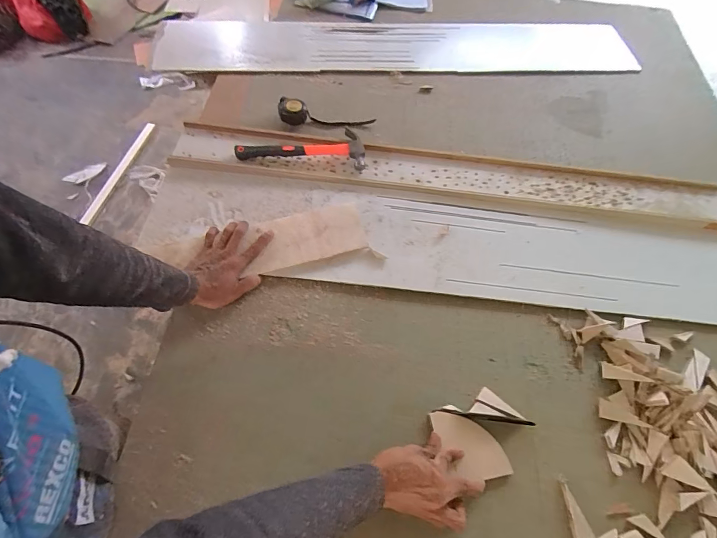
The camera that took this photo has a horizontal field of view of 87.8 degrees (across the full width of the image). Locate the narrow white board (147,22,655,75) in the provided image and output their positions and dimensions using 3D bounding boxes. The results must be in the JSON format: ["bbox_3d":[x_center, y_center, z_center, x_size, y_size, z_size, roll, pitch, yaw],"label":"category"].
[{"bbox_3d":[0.104,-0.618,1.029,1.279,0.027,0.222,-2,64,-3],"label":"narrow white board"}]

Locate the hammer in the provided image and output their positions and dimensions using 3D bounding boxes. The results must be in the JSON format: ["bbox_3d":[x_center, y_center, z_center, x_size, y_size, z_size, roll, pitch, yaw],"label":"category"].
[{"bbox_3d":[-0.120,-0.258,0.796,0.267,0.037,0.098,3,64,-1],"label":"hammer"}]

